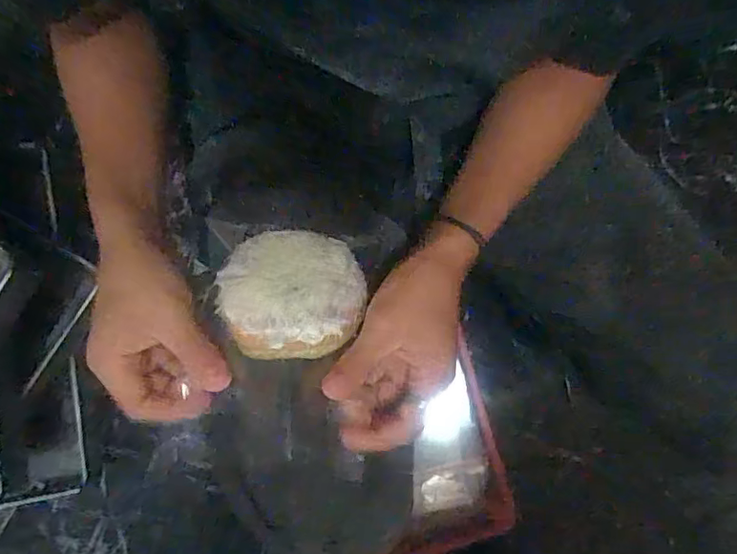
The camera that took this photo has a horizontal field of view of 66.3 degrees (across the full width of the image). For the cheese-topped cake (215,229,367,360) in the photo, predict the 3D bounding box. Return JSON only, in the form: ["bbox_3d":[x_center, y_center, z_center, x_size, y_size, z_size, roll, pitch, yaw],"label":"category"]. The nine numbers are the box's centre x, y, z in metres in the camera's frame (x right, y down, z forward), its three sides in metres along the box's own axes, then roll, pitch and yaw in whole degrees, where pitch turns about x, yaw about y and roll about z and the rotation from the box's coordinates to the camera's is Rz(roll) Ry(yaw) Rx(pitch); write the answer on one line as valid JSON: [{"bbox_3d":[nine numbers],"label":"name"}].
[{"bbox_3d":[-0.051,0.014,0.372,0.089,0.037,0.088,3,55,-5],"label":"cheese-topped cake"}]

